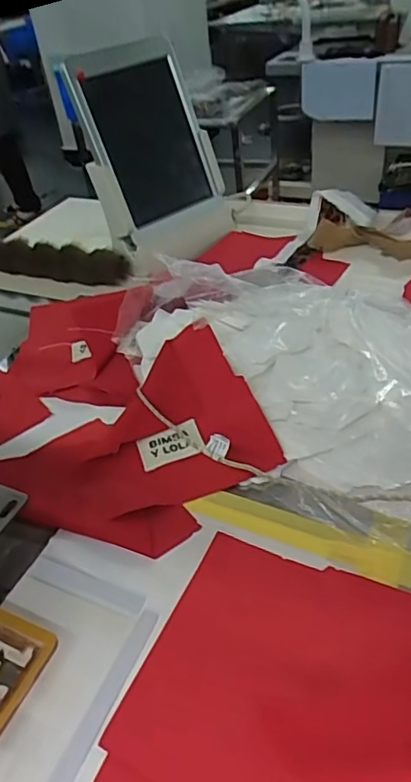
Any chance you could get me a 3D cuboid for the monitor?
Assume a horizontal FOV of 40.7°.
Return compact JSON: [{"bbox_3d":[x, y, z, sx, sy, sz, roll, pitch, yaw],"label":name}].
[{"bbox_3d":[-0.061,-0.288,0.617,0.132,0.178,0.026,-33,30,-19],"label":"monitor"}]

